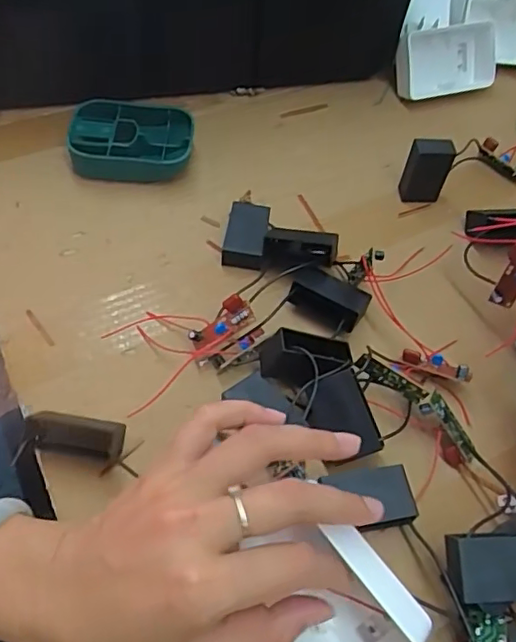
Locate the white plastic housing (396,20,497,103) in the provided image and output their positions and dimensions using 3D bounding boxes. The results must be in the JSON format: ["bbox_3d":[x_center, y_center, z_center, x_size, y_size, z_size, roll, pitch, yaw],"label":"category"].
[{"bbox_3d":[0.169,-0.234,0.521,0.094,0.057,0.028,-19,27,-16],"label":"white plastic housing"}]

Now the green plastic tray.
[{"bbox_3d":[-0.097,-0.140,0.449,0.090,0.028,0.063,-2,57,-6],"label":"green plastic tray"}]

